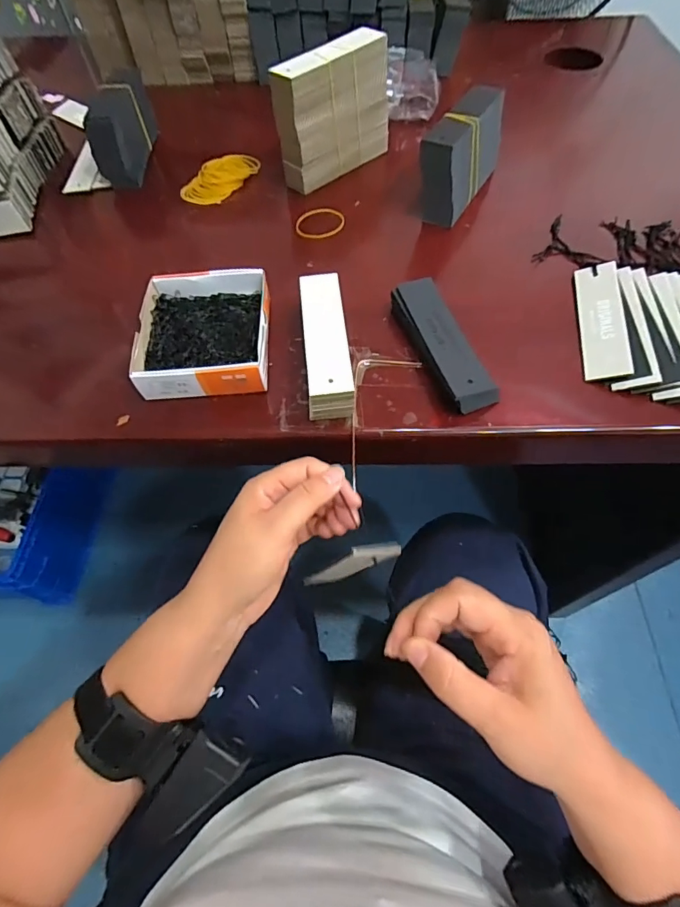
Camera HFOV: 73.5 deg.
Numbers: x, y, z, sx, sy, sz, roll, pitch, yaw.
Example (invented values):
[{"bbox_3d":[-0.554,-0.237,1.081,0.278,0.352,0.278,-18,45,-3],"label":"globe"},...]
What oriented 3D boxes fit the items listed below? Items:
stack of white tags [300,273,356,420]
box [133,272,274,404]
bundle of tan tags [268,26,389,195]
[{"bbox_3d":[-0.010,-0.087,0.364,0.035,0.031,0.126,-5,60,-1],"label":"stack of white tags"},{"bbox_3d":[-0.110,-0.097,0.374,0.102,0.033,0.114,-4,60,0],"label":"box"},{"bbox_3d":[-0.004,-0.356,0.478,0.134,0.104,0.033,-38,66,-18],"label":"bundle of tan tags"}]

